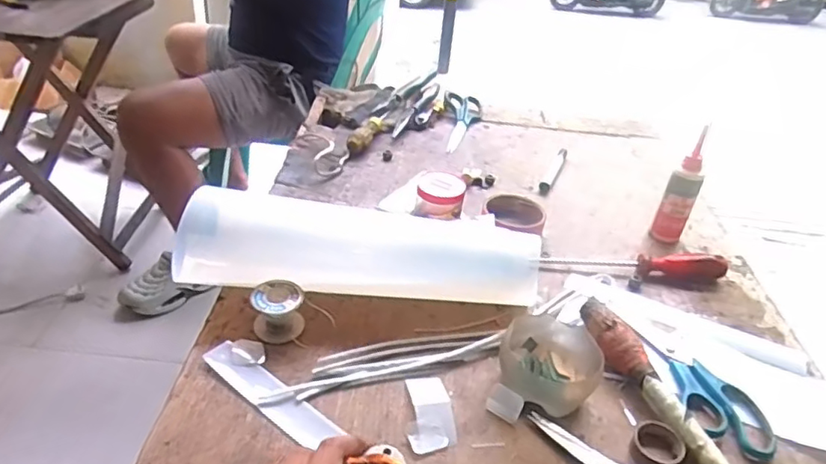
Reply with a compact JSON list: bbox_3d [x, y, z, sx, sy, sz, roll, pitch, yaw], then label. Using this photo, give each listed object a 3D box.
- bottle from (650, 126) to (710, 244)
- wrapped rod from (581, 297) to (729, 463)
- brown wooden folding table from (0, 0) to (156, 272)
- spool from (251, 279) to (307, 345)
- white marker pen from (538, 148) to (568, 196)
[{"bbox_3d":[0.345,-0.052,0.765,0.039,0.153,0.033,24,39,23],"label":"bottle"},{"bbox_3d":[0.236,0.165,0.532,0.029,0.033,0.290,-8,37,-20],"label":"wrapped rod"},{"bbox_3d":[-0.921,-0.285,1.511,0.524,0.696,0.578,7,35,0],"label":"brown wooden folding table"},{"bbox_3d":[-0.134,0.078,0.598,0.049,0.041,0.044,-3,36,-13],"label":"spool"},{"bbox_3d":[0.222,-0.097,0.938,0.018,0.013,0.148,19,37,17],"label":"white marker pen"}]

